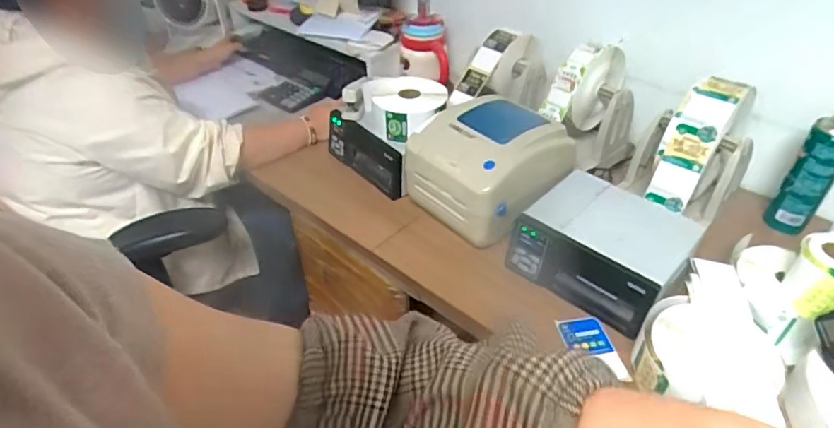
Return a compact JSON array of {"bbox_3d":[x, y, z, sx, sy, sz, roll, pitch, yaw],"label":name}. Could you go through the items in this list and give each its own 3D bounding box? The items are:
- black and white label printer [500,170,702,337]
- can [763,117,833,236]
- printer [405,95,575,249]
[{"bbox_3d":[0.282,0.043,0.794,0.222,0.083,0.194,30,48,30],"label":"black and white label printer"},{"bbox_3d":[0.634,-0.058,0.843,0.056,0.191,0.066,-32,50,-32],"label":"can"},{"bbox_3d":[0.119,-0.081,0.868,0.211,0.148,0.221,33,50,32],"label":"printer"}]

